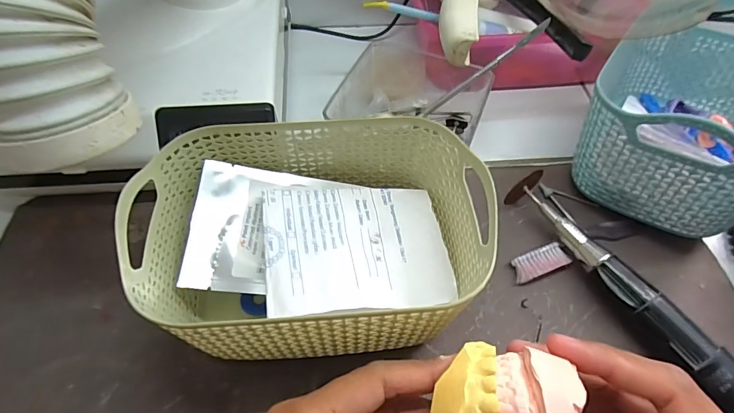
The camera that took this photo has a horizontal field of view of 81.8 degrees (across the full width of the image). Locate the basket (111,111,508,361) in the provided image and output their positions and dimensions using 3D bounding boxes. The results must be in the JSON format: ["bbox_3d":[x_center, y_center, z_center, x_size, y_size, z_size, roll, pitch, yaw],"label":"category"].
[{"bbox_3d":[-0.019,0.020,0.243,0.185,0.082,0.112,-2,56,-3],"label":"basket"}]

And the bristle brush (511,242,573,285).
[{"bbox_3d":[0.114,0.037,0.278,0.038,0.010,0.016,-17,58,-13],"label":"bristle brush"}]

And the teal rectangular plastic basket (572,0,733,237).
[{"bbox_3d":[0.226,-0.065,0.300,0.111,0.096,0.170,36,62,20],"label":"teal rectangular plastic basket"}]

